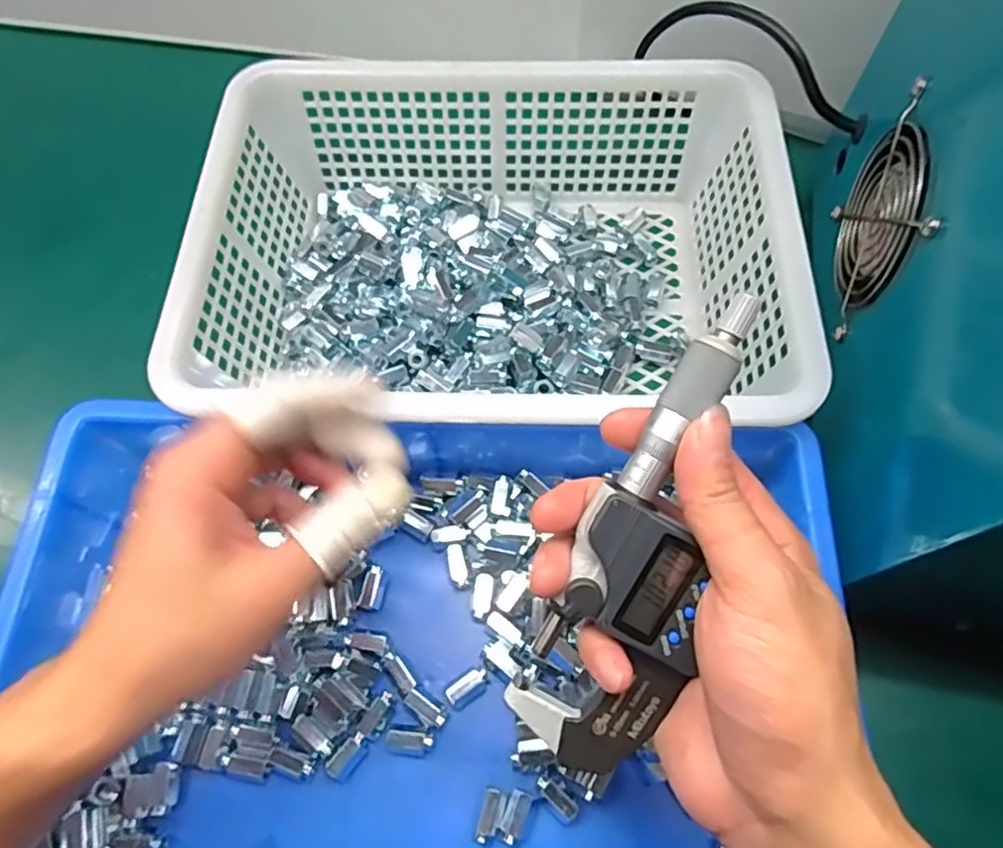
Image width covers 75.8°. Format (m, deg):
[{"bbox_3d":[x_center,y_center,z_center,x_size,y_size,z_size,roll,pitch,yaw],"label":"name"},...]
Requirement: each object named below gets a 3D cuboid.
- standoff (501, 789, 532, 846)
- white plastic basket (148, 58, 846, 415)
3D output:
[{"bbox_3d":[0.006,0.178,0.290,0.010,0.011,0.022,19,69,9],"label":"standoff"},{"bbox_3d":[-0.004,-0.097,0.377,0.315,0.089,0.221,1,67,2],"label":"white plastic basket"}]

